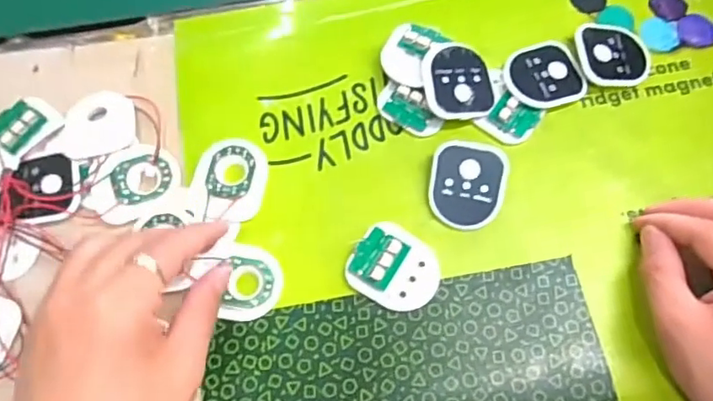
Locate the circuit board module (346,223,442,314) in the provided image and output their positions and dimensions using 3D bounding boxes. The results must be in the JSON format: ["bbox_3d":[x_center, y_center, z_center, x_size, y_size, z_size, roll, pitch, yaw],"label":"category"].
[{"bbox_3d":[0.025,0.044,0.367,0.057,0.012,0.049,32,72,13],"label":"circuit board module"}]

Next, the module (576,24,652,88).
[{"bbox_3d":[0.187,-0.105,0.410,0.056,0.006,0.046,-2,80,-12],"label":"module"}]

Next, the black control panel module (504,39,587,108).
[{"bbox_3d":[0.133,-0.089,0.406,0.054,0.015,0.050,-20,69,-7],"label":"black control panel module"}]

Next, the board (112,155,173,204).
[{"bbox_3d":[-0.144,-0.014,0.382,0.037,0.004,0.030,-16,81,-11],"label":"board"}]

